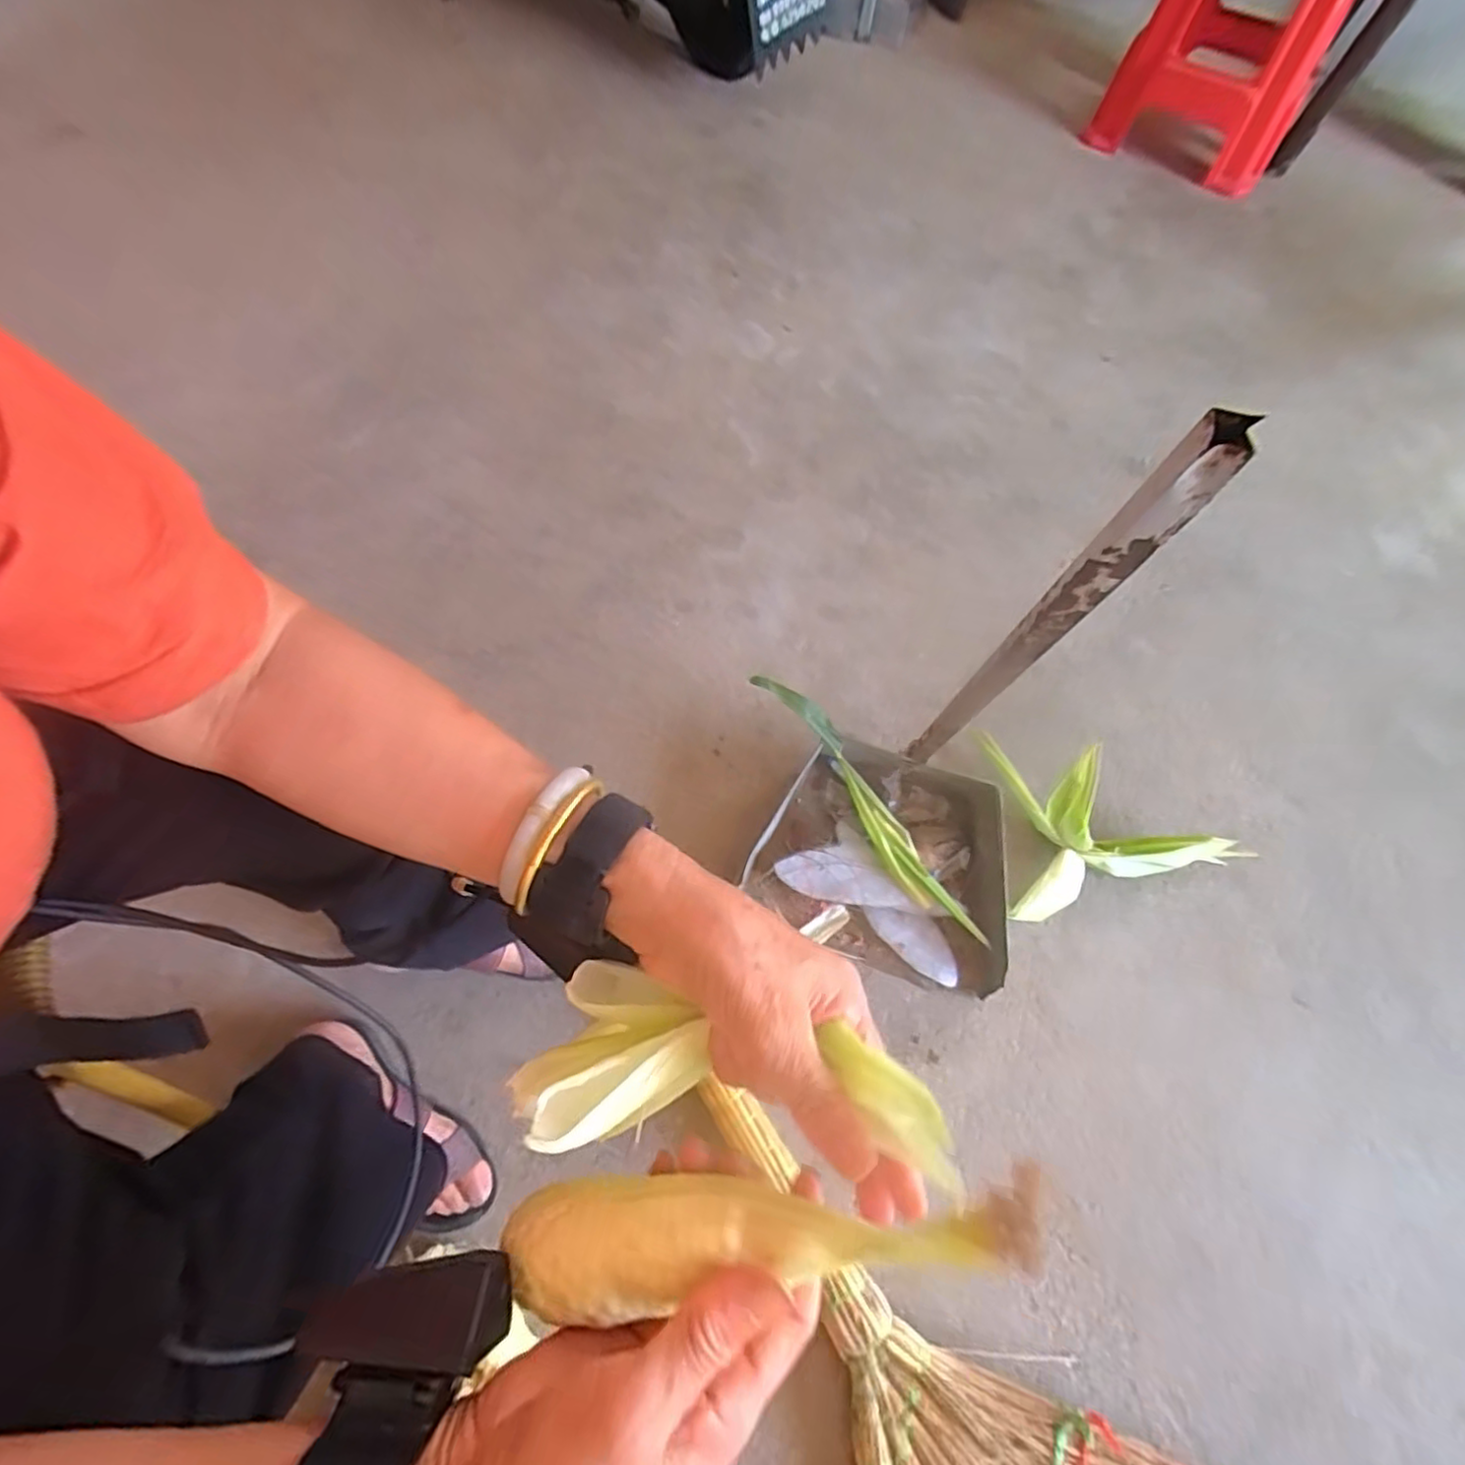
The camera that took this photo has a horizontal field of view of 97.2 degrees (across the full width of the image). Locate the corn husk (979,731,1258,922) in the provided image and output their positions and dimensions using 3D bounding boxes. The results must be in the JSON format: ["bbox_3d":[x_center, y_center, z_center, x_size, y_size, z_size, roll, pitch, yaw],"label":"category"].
[{"bbox_3d":[0.463,0.107,0.814,0.272,0.069,0.219,-5,63,-4],"label":"corn husk"}]

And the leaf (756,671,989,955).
[{"bbox_3d":[0.157,0.081,0.756,0.050,0.049,0.389,-34,86,-17],"label":"leaf"}]

